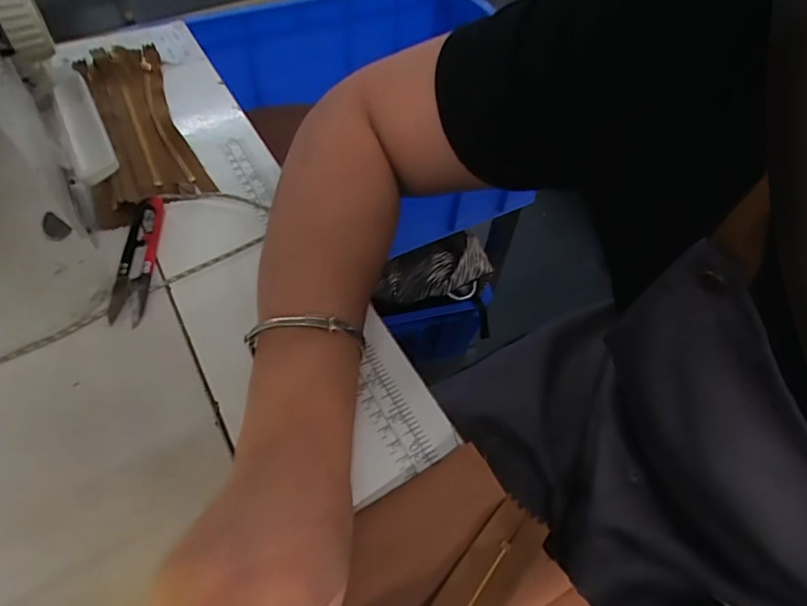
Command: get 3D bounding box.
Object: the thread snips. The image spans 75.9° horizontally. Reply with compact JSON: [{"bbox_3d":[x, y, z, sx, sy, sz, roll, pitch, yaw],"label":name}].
[{"bbox_3d":[-0.178,-0.030,0.343,0.021,0.012,0.099,-3,53,-6],"label":"thread snips"}]

